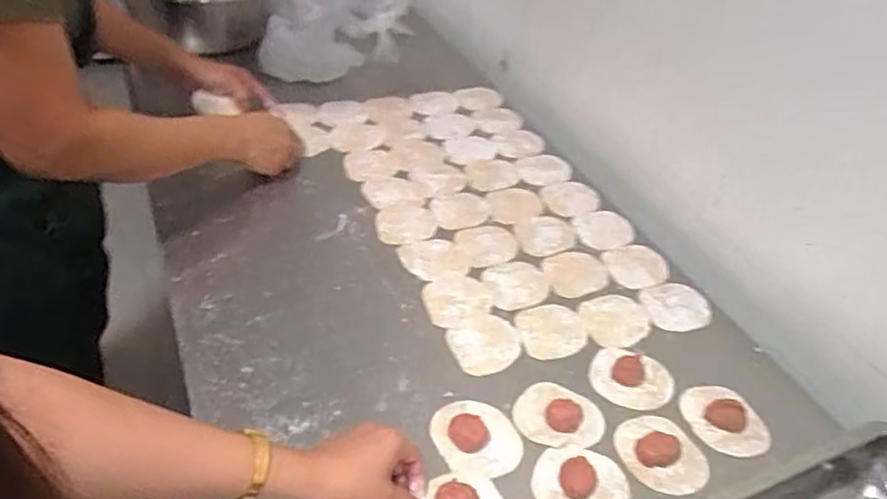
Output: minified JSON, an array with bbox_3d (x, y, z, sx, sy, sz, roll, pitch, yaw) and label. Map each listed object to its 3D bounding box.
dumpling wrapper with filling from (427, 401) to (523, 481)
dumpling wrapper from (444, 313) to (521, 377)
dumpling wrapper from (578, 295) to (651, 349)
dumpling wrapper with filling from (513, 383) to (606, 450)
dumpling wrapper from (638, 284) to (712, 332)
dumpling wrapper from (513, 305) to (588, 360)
[{"bbox_3d":[0.033,0.170,0.616,0.078,0.023,0.081,4,41,-3],"label":"dumpling wrapper with filling"},{"bbox_3d":[0.046,0.101,0.714,0.077,0.004,0.073,4,41,-3],"label":"dumpling wrapper"},{"bbox_3d":[0.200,0.082,0.766,0.084,0.005,0.076,-10,44,-18],"label":"dumpling wrapper"},{"bbox_3d":[0.114,0.160,0.648,0.086,0.014,0.072,14,42,8],"label":"dumpling wrapper with filling"},{"bbox_3d":[0.283,0.070,0.796,0.086,0.008,0.069,-3,42,-11],"label":"dumpling wrapper"},{"bbox_3d":[0.123,0.090,0.741,0.081,0.004,0.074,4,41,-3],"label":"dumpling wrapper"}]

